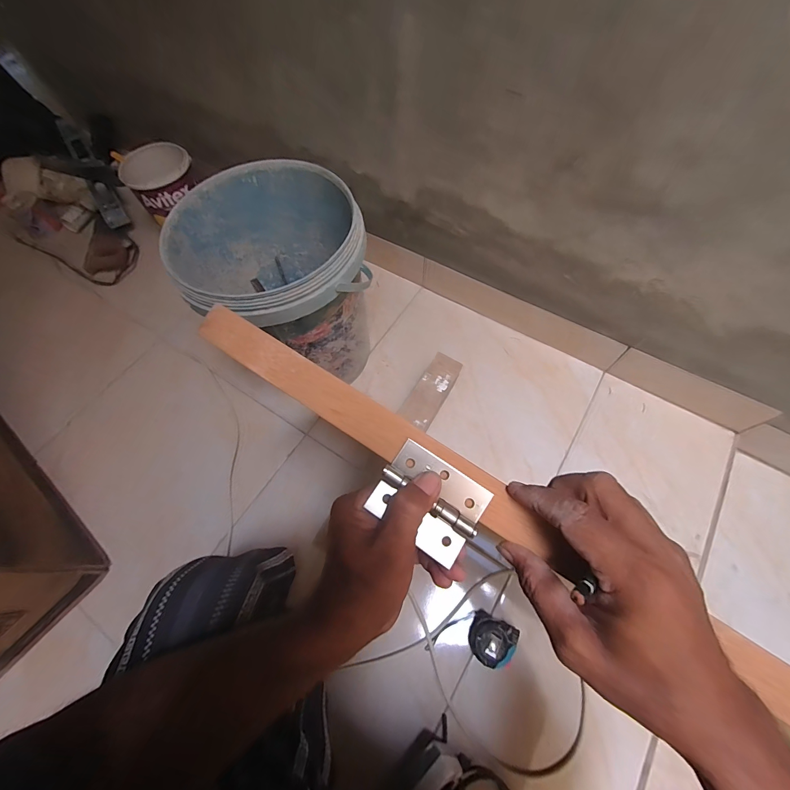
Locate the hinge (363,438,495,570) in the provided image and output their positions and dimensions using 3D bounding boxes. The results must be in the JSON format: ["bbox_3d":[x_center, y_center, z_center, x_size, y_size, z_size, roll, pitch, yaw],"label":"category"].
[{"bbox_3d":[0.025,0.078,0.255,0.075,0.016,0.060,31,70,16],"label":"hinge"}]

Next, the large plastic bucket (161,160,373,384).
[{"bbox_3d":[-0.198,-0.191,0.700,0.287,0.363,0.300,-1,65,2],"label":"large plastic bucket"}]

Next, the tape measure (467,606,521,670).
[{"bbox_3d":[0.165,0.421,0.593,0.070,0.051,0.072,23,68,13],"label":"tape measure"}]

